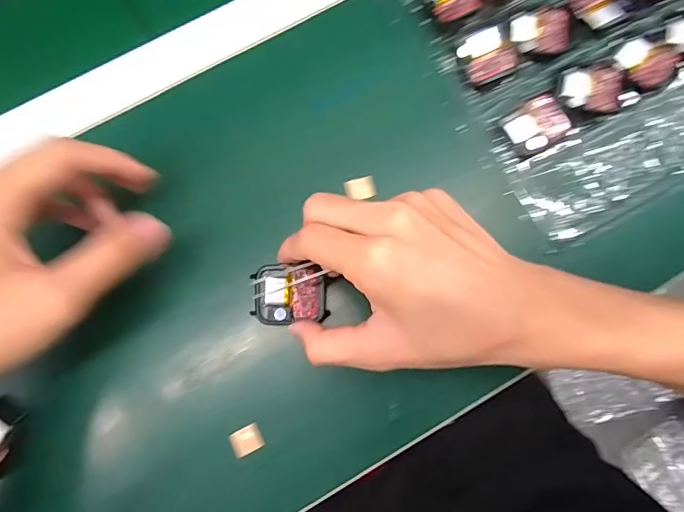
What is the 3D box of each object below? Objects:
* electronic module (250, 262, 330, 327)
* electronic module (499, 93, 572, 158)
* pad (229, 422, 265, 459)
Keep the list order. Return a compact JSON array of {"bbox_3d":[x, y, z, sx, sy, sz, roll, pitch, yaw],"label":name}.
[{"bbox_3d":[-0.033,0.024,0.280,0.045,0.010,0.037,-1,80,0],"label":"electronic module"},{"bbox_3d":[0.135,-0.091,0.308,0.038,0.014,0.035,-24,80,-4],"label":"electronic module"},{"bbox_3d":[-0.061,0.119,0.285,0.019,0.004,0.016,-26,81,-4],"label":"pad"}]

